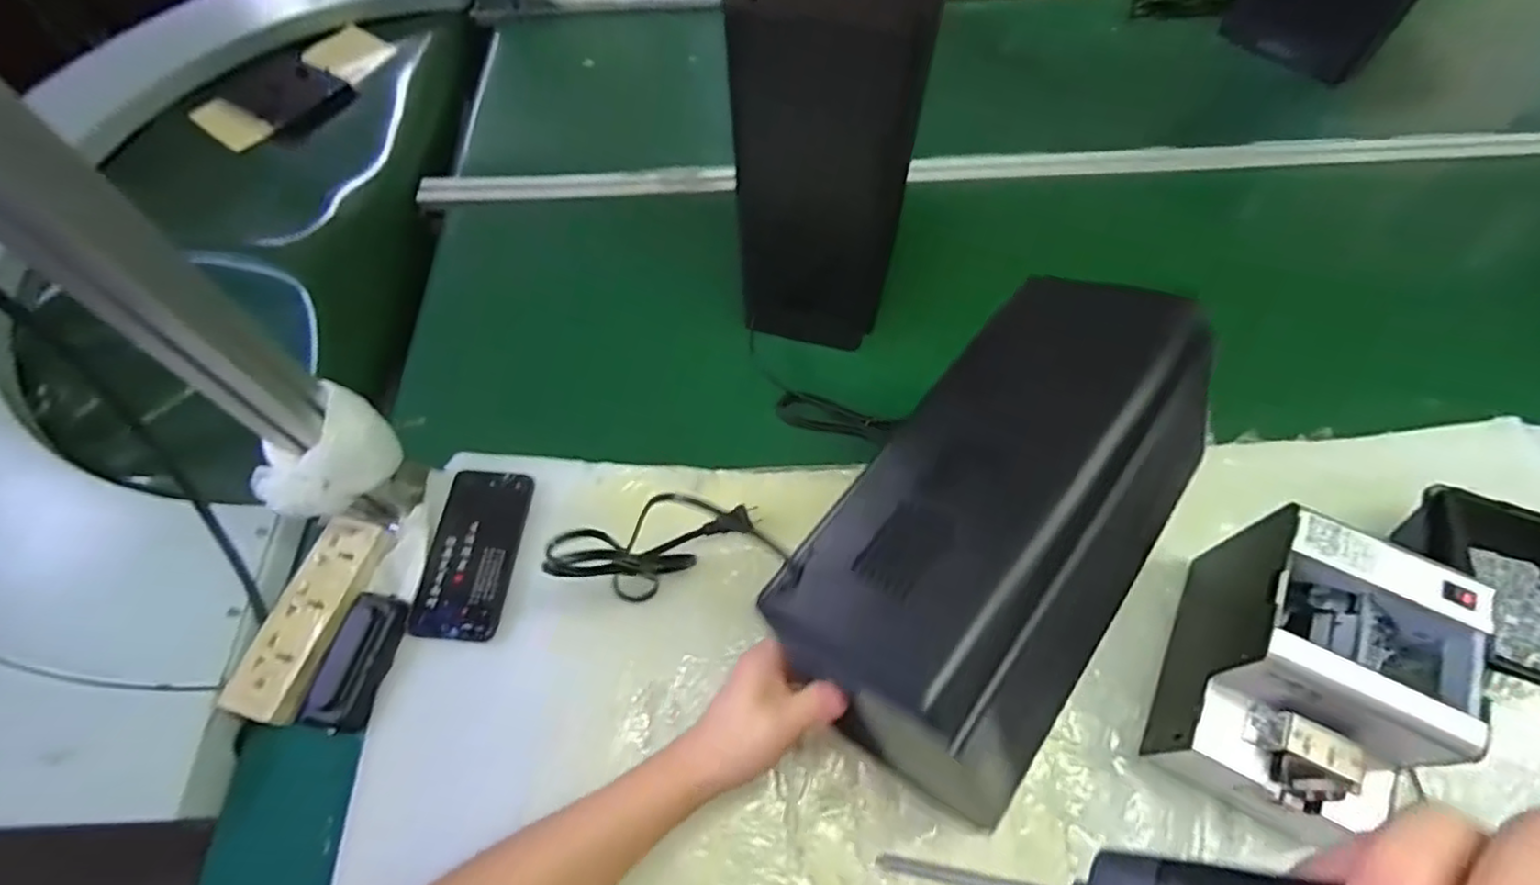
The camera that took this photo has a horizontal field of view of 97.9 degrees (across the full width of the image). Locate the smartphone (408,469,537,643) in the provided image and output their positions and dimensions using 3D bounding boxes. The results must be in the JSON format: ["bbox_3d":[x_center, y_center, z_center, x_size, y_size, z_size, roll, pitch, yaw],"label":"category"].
[{"bbox_3d":[-0.267,0.097,0.605,0.081,0.007,0.155,3,61,3],"label":"smartphone"}]

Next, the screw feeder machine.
[{"bbox_3d":[0.381,0.169,0.482,0.125,0.143,0.173,25,63,14],"label":"screw feeder machine"}]

